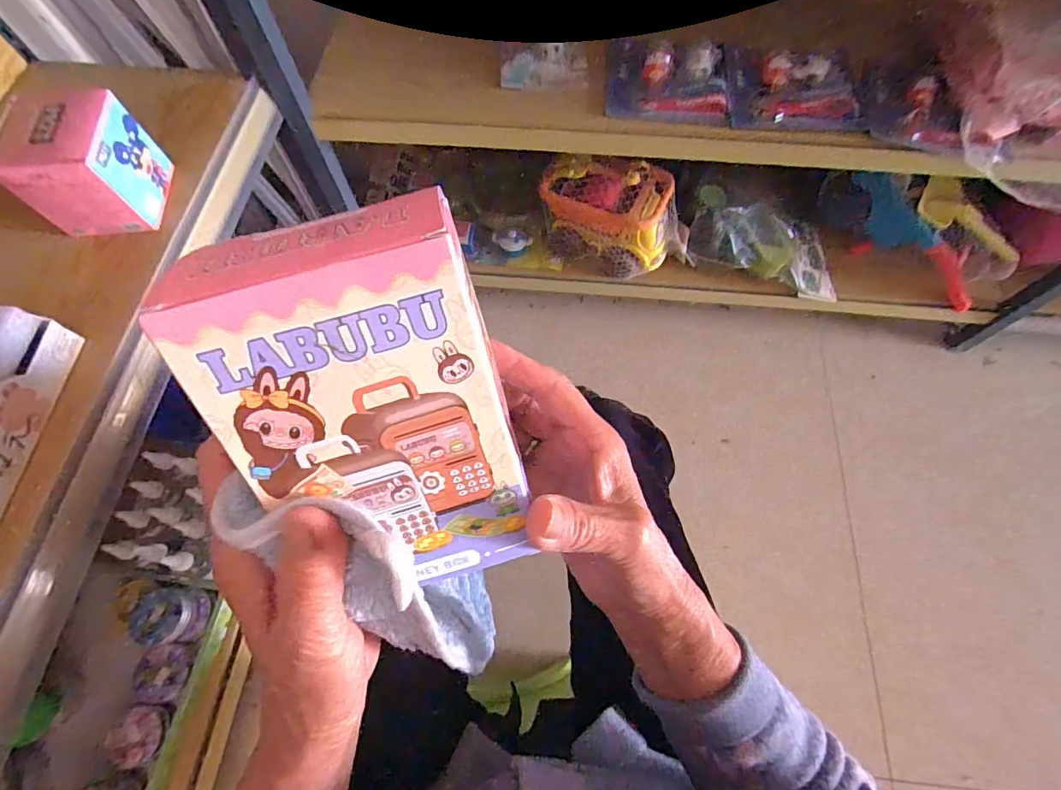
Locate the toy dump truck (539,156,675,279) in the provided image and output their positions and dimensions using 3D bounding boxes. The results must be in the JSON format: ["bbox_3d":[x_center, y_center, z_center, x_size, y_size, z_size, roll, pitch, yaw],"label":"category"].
[{"bbox_3d":[0.139,-0.309,0.834,0.251,0.134,0.120,14,68,6],"label":"toy dump truck"}]

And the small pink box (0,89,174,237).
[{"bbox_3d":[-0.432,-0.224,0.471,0.088,0.104,0.102,-3,67,-1],"label":"small pink box"}]

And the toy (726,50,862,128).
[{"bbox_3d":[0.341,-0.407,0.629,0.163,0.031,0.124,4,67,2],"label":"toy"}]

